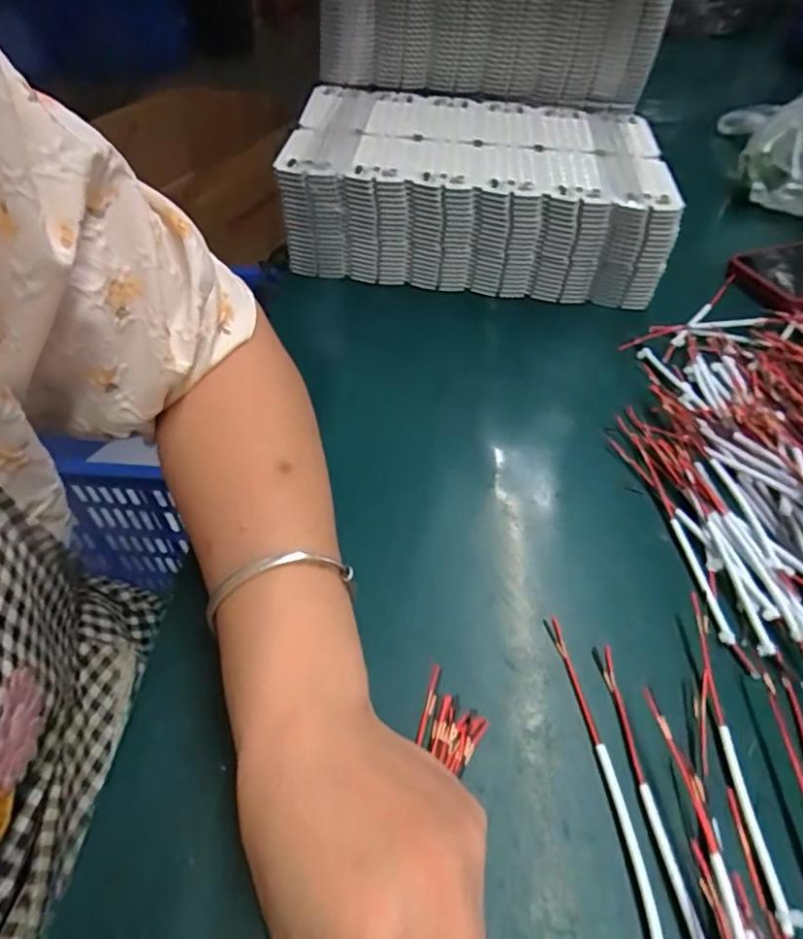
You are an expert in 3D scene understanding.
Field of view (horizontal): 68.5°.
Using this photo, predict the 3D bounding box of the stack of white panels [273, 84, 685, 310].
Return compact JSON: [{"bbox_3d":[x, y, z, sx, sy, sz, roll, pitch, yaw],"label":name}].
[{"bbox_3d":[0.063,-0.238,0.512,0.293,0.100,0.177,4,50,3],"label":"stack of white panels"}]

